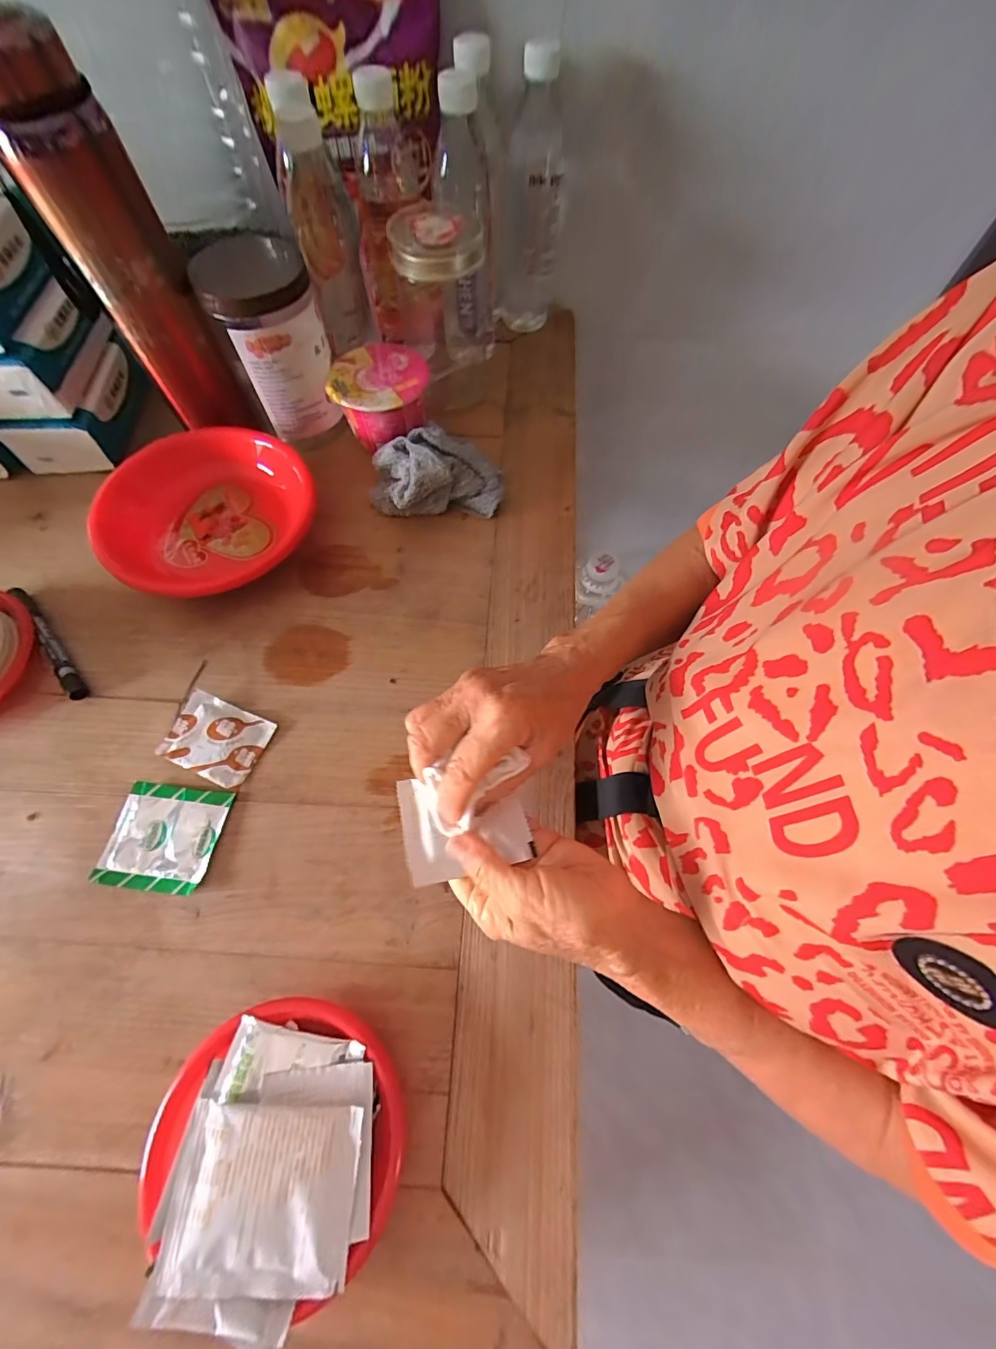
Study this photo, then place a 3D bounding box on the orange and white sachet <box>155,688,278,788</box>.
[{"bbox_3d":[-0.230,0.052,0.389,0.077,0.010,0.058,22,68,8],"label":"orange and white sachet"}]

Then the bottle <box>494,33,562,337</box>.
[{"bbox_3d":[0.036,-0.506,0.522,0.069,0.222,0.073,6,66,1],"label":"bottle"}]

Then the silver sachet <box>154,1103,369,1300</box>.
[{"bbox_3d":[-0.128,0.286,0.261,0.096,0.009,0.077,5,70,-4],"label":"silver sachet"}]

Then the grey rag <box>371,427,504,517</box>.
[{"bbox_3d":[-0.063,-0.203,0.480,0.129,0.050,0.086,-4,67,-3],"label":"grey rag"}]

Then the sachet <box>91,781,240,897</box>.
[{"bbox_3d":[-0.252,0.122,0.360,0.078,0.005,0.074,7,67,2],"label":"sachet"}]

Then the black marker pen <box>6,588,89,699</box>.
[{"bbox_3d":[-0.394,-0.031,0.418,0.013,0.017,0.138,-38,72,-16],"label":"black marker pen"}]

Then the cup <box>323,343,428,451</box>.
[{"bbox_3d":[-0.121,-0.286,0.505,0.096,0.072,0.094,0,66,-1],"label":"cup"}]

